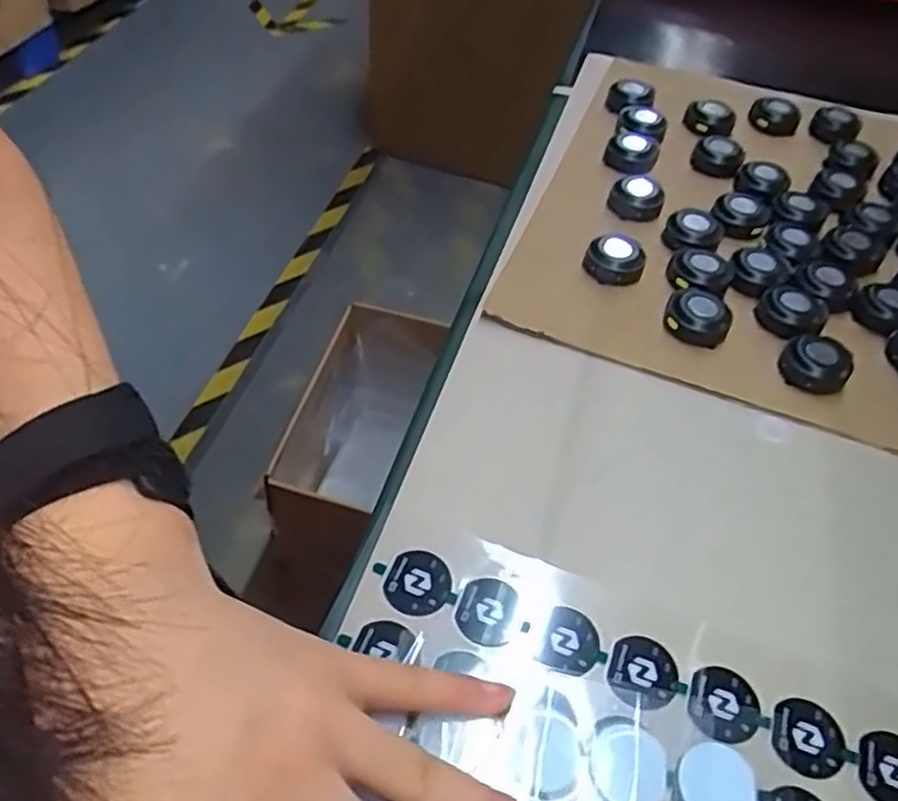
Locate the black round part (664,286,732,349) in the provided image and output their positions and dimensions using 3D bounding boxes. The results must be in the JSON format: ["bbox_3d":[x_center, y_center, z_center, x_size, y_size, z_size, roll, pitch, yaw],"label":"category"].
[{"bbox_3d":[0.118,-0.040,0.355,0.030,0.012,0.027,28,53,17],"label":"black round part"}]

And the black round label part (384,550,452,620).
[{"bbox_3d":[-0.011,0.065,0.268,0.022,0.004,0.024,1,50,-2],"label":"black round label part"}]

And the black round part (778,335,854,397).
[{"bbox_3d":[0.167,-0.017,0.342,0.029,0.014,0.028,3,50,-3],"label":"black round part"}]

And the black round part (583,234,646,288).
[{"bbox_3d":[0.084,-0.072,0.382,0.029,0.015,0.029,3,50,-3],"label":"black round part"}]

